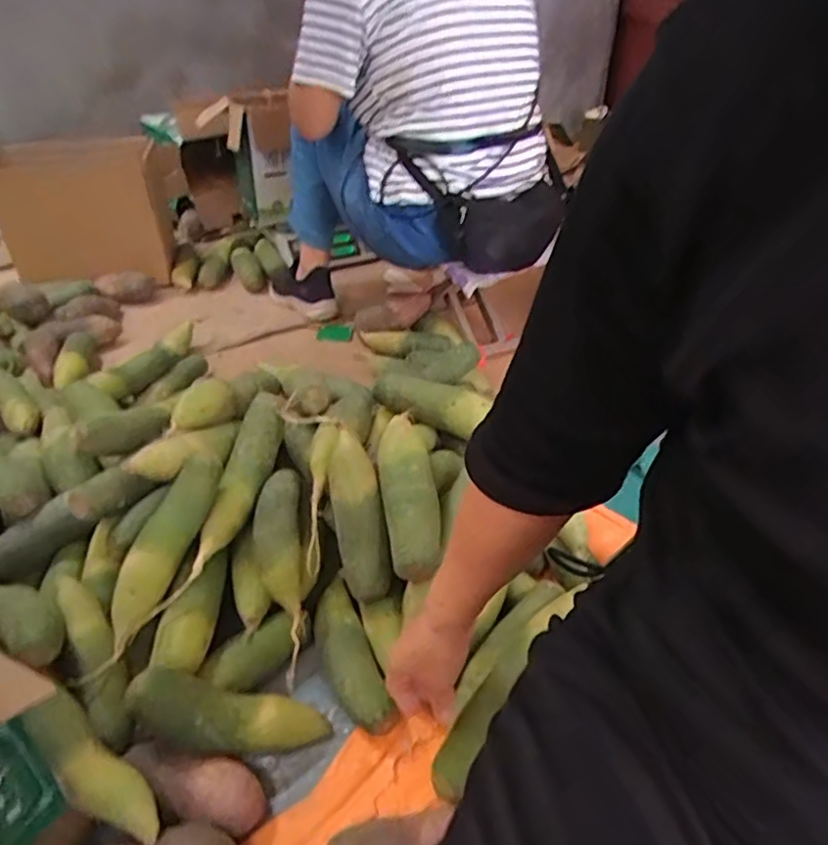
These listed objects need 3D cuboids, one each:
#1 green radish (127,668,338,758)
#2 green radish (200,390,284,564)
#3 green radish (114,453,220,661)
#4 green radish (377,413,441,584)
[{"bbox_3d":[-0.182,0.291,0.616,0.198,0.055,0.060,24,30,-24],"label":"green radish"},{"bbox_3d":[-0.202,0.060,0.732,0.047,0.048,0.212,11,68,13],"label":"green radish"},{"bbox_3d":[-0.269,0.131,0.681,0.047,0.047,0.218,16,70,20],"label":"green radish"},{"bbox_3d":[-0.007,0.074,0.714,0.057,0.049,0.199,-5,55,-8],"label":"green radish"}]

